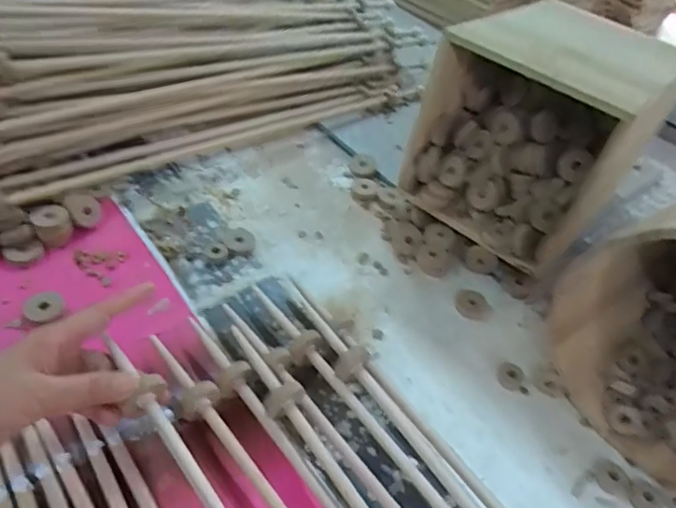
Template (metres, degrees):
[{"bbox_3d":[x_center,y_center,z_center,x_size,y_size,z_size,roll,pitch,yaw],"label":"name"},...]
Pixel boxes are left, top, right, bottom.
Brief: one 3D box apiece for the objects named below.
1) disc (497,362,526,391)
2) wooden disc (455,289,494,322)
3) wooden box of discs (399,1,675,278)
[{"bbox_3d":[0.170,0.120,0.525,0.027,0.006,0.028,4,45,-4],"label":"disc"},{"bbox_3d":[0.149,0.056,0.588,0.038,0.004,0.042,-2,46,-9],"label":"wooden disc"},{"bbox_3d":[0.206,-0.124,0.585,0.197,0.193,0.156,38,53,27],"label":"wooden box of discs"}]

